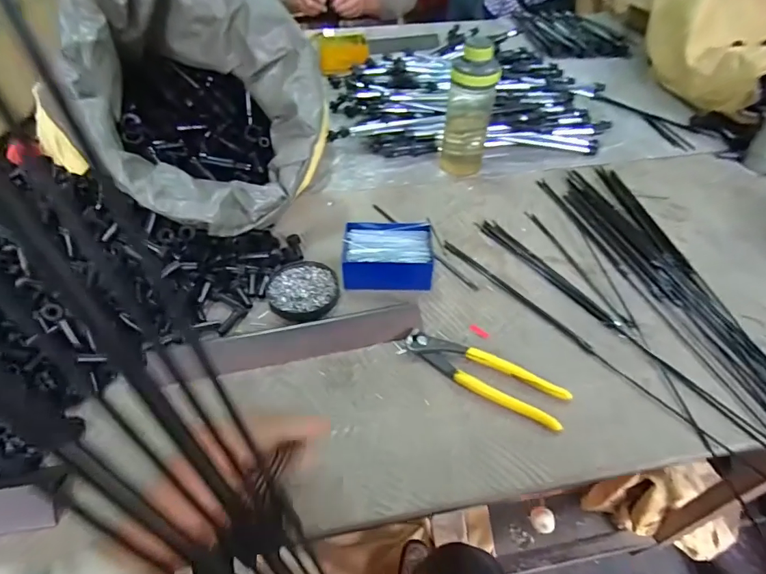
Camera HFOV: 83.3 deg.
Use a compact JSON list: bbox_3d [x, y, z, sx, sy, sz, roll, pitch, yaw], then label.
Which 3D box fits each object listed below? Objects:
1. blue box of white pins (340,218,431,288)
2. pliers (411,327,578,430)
[{"bbox_3d":[0.006,-0.039,0.537,0.107,0.041,0.086,4,46,1],"label":"blue box of white pins"},{"bbox_3d":[0.100,0.087,0.434,0.163,0.012,0.045,24,49,19],"label":"pliers"}]

